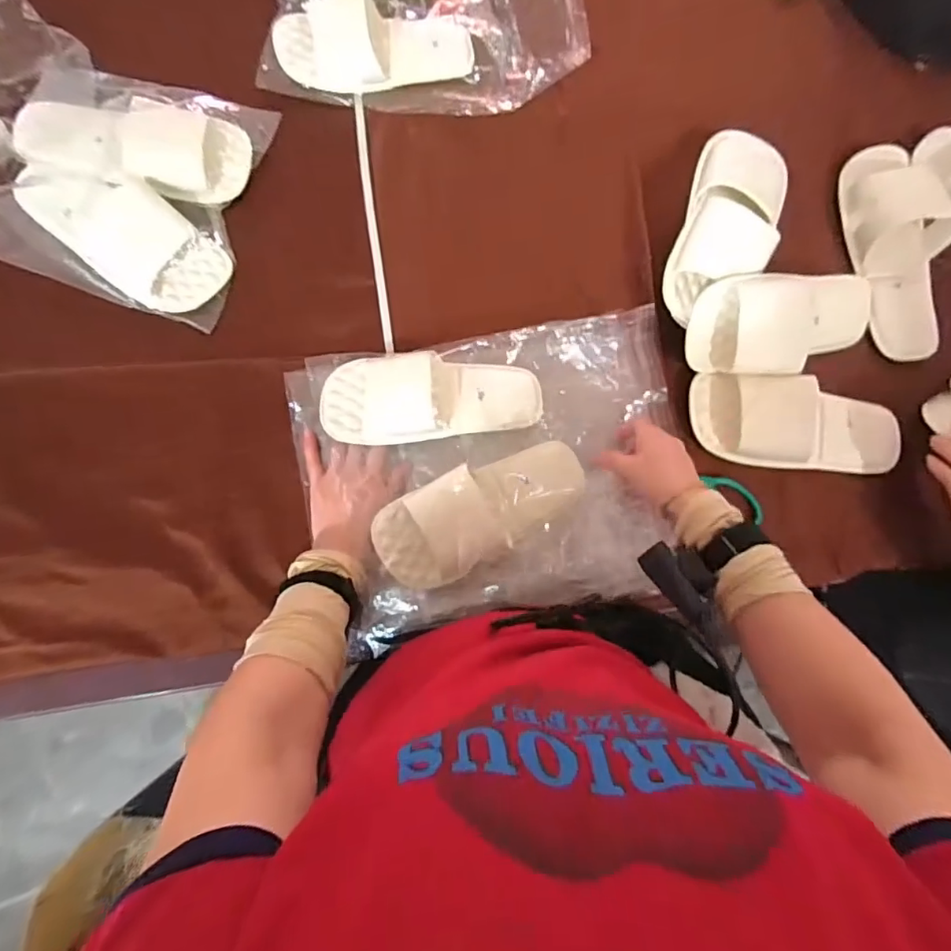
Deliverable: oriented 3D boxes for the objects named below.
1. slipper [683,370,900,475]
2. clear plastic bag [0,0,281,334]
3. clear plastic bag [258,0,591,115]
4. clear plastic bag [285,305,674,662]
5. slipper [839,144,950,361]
[{"bbox_3d":[0.378,-0.056,0.608,0.259,0.045,0.098,8,83,-5],"label":"slipper"},{"bbox_3d":[-0.376,-0.318,0.538,0.262,0.090,0.252,15,82,-4],"label":"clear plastic bag"},{"bbox_3d":[-0.055,-0.575,0.633,0.377,0.061,0.293,2,83,-6],"label":"clear plastic bag"},{"bbox_3d":[0.036,-0.012,0.564,0.386,0.065,0.292,-15,84,-7],"label":"clear plastic bag"},{"bbox_3d":[0.531,-0.277,0.657,0.120,0.048,0.267,-4,84,-7],"label":"slipper"}]

